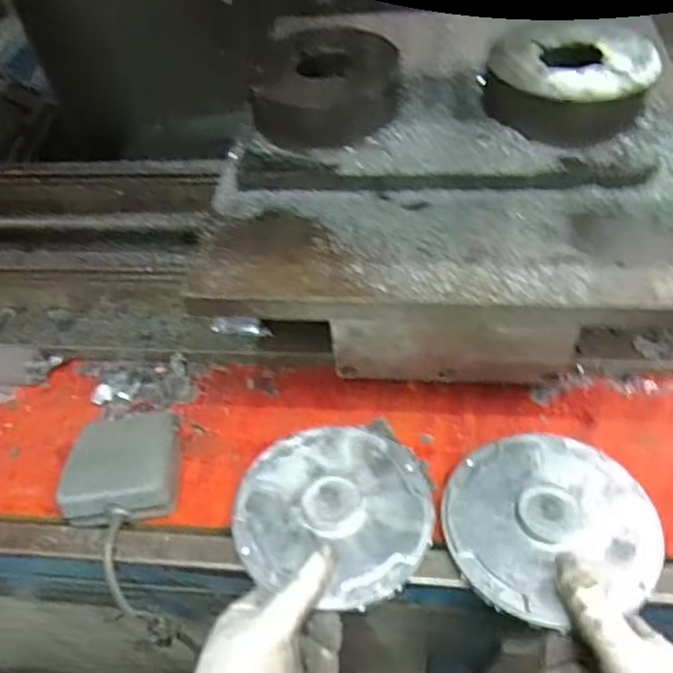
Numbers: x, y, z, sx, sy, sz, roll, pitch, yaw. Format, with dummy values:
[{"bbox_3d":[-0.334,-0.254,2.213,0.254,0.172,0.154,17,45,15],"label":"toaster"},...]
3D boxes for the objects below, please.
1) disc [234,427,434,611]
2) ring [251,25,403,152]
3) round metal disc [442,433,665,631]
[{"bbox_3d":[-0.002,0.118,0.432,0.134,0.023,0.129,-2,51,3],"label":"disc"},{"bbox_3d":[-0.005,-0.188,0.453,0.098,0.040,0.107,-2,51,3],"label":"ring"},{"bbox_3d":[0.144,0.123,0.417,0.135,0.018,0.129,-2,51,3],"label":"round metal disc"}]

